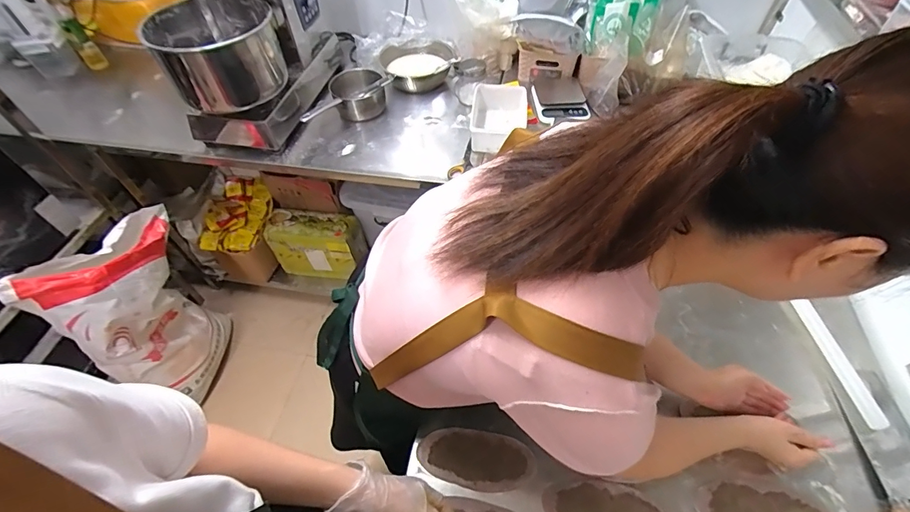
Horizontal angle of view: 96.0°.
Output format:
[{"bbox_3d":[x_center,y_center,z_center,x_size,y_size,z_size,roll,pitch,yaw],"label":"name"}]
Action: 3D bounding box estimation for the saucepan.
[{"bbox_3d":[-0.336,-0.462,1.225,0.254,0.102,0.177,-23,55,-16],"label":"saucepan"}]

